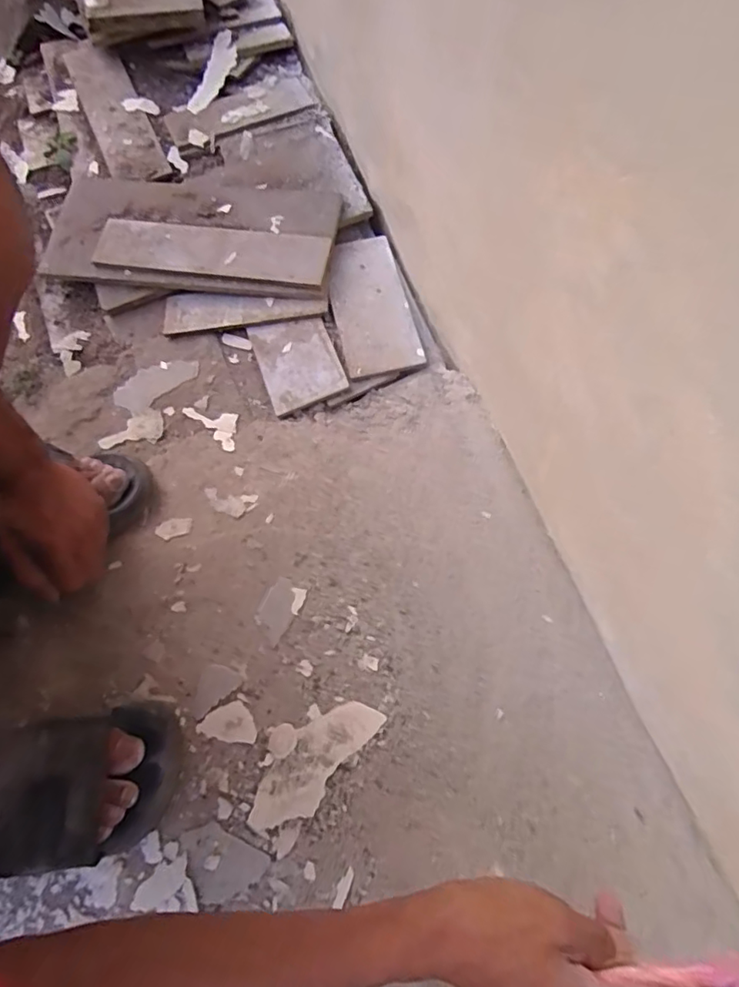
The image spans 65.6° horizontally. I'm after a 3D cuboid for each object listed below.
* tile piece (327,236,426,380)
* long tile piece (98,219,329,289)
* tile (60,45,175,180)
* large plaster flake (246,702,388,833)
[{"bbox_3d":[-0.001,-0.222,0.670,0.085,0.006,0.197,-13,68,-4],"label":"tile piece"},{"bbox_3d":[-0.188,-0.289,0.682,0.282,0.011,0.069,9,70,9],"label":"long tile piece"},{"bbox_3d":[-0.356,-0.531,0.800,0.076,0.015,0.285,-23,68,-13],"label":"tile"},{"bbox_3d":[-0.048,0.229,0.488,0.050,0.005,0.128,37,73,15],"label":"large plaster flake"}]

